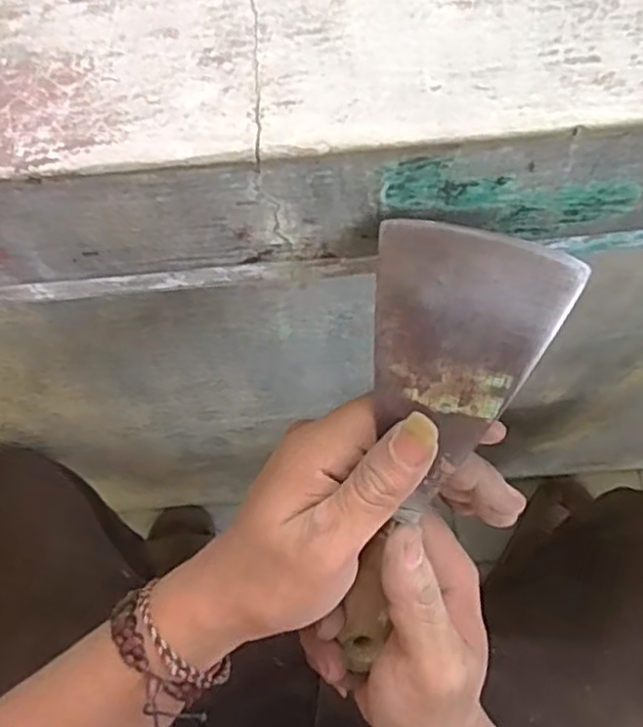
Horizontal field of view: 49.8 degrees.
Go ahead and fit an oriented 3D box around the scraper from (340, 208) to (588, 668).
[{"bbox_3d":[0.035,0.042,0.263,0.063,0.016,0.189,17,116,7],"label":"scraper"}]

